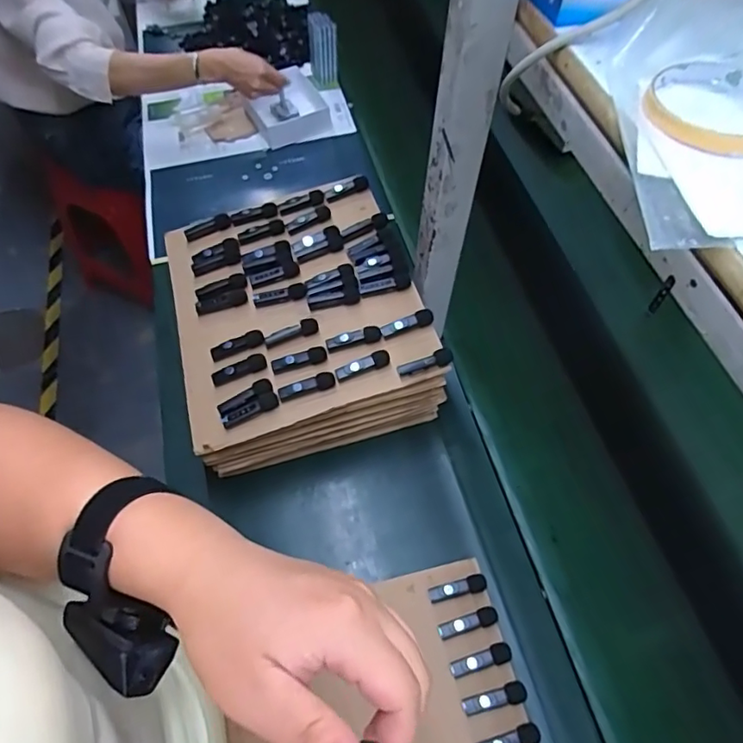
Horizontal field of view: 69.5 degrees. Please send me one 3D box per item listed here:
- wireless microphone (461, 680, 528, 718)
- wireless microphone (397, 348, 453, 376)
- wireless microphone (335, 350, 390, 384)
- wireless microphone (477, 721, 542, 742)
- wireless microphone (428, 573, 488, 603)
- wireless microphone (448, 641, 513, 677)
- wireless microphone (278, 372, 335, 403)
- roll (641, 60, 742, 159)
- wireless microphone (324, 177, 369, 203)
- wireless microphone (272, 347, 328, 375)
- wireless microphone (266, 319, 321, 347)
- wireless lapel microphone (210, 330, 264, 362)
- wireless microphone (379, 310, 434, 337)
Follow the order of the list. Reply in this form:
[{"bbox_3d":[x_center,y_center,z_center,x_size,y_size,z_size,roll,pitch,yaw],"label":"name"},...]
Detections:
[{"bbox_3d":[0.126,0.337,0.551,0.066,0.012,0.020,-13,60,-10],"label":"wireless microphone"},{"bbox_3d":[0.062,-0.009,0.609,0.065,0.014,0.016,-17,61,-12],"label":"wireless microphone"},{"bbox_3d":[-0.010,-0.006,0.610,0.063,0.018,0.015,-17,61,-12],"label":"wireless microphone"},{"bbox_3d":[0.135,0.369,0.533,0.065,0.014,0.020,-13,60,-10],"label":"wireless microphone"},{"bbox_3d":[0.098,0.246,0.606,0.065,0.014,0.019,-13,60,-10],"label":"wireless microphone"},{"bbox_3d":[0.116,0.307,0.568,0.068,0.010,0.020,-16,61,-12],"label":"wireless microphone"},{"bbox_3d":[-0.074,0.017,0.608,0.063,0.015,0.017,-15,60,-11],"label":"wireless microphone"},{"bbox_3d":[0.211,-0.163,0.324,0.082,0.011,0.091,26,61,13],"label":"roll"},{"bbox_3d":[-0.036,-0.260,0.758,0.064,0.018,0.021,-24,62,-16],"label":"wireless microphone"},{"bbox_3d":[-0.084,-0.014,0.626,0.063,0.016,0.015,-14,60,-11],"label":"wireless microphone"},{"bbox_3d":[-0.096,-0.047,0.647,0.065,0.014,0.017,-17,61,-12],"label":"wireless microphone"},{"bbox_3d":[-0.161,-0.032,0.645,0.064,0.019,0.020,-16,61,-12],"label":"wireless lapel microphone"},{"bbox_3d":[0.043,-0.057,0.638,0.064,0.015,0.015,-16,61,-12],"label":"wireless microphone"}]

